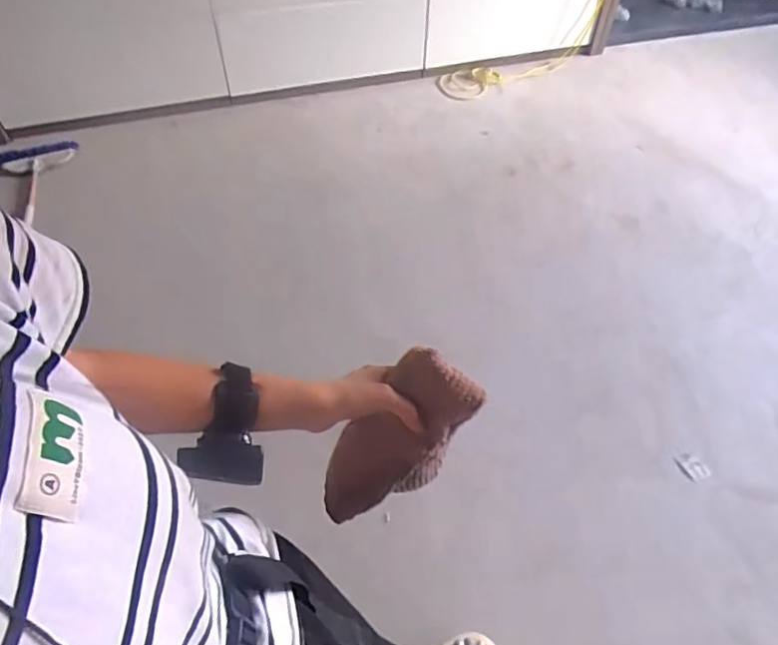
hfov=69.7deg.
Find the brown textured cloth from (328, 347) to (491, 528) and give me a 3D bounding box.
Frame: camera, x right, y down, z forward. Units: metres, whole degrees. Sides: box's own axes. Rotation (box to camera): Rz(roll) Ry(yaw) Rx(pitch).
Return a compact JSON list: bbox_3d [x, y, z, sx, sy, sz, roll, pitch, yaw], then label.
[{"bbox_3d":[0.008,0.119,0.567,0.190,0.080,0.083,-50,60,12],"label":"brown textured cloth"}]

